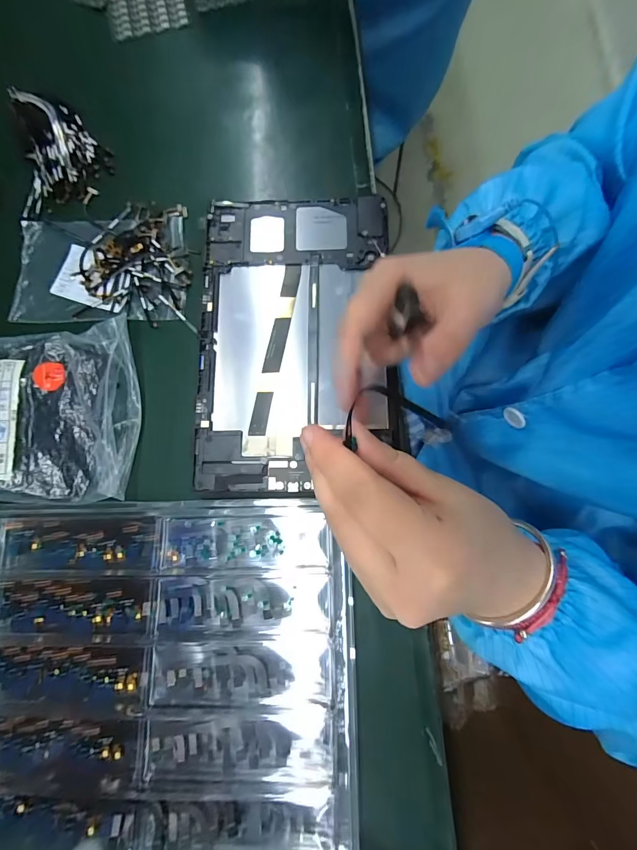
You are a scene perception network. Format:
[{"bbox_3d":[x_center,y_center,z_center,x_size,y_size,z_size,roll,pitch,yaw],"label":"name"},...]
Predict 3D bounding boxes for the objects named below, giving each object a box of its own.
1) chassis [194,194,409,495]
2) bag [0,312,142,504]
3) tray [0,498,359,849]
[{"bbox_3d":[-0.016,-0.070,0.283,0.151,0.007,0.237,-1,79,2],"label":"chassis"},{"bbox_3d":[-0.234,-0.008,0.289,0.174,0.021,0.140,-8,78,3],"label":"bag"},{"bbox_3d":[-0.114,0.166,0.246,0.270,0.019,0.221,-2,78,1],"label":"tray"}]

